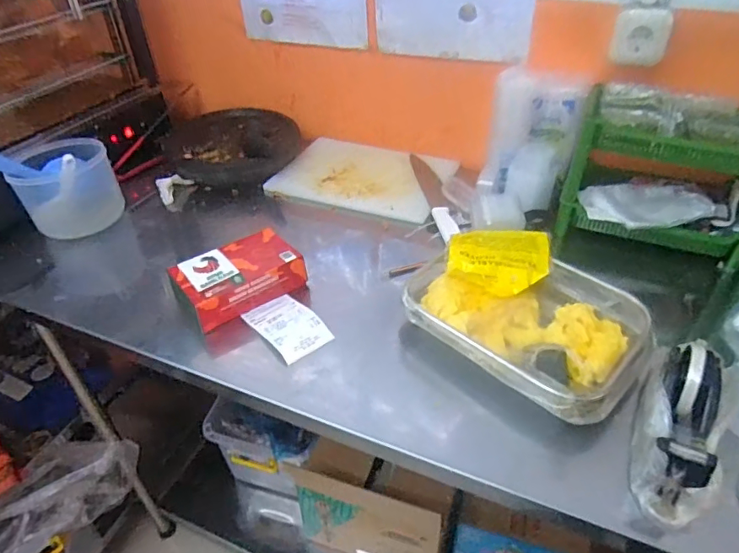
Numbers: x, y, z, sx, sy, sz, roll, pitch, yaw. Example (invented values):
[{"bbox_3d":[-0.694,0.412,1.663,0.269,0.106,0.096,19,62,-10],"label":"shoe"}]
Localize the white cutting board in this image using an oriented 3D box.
[{"bbox_3d":[-0.017,-0.214,1.085,0.354,0.017,0.258,15,43,19],"label":"white cutting board"}]

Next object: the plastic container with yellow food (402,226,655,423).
[{"bbox_3d":[0.216,0.046,0.694,0.231,0.072,0.311,-33,49,-32],"label":"plastic container with yellow food"}]

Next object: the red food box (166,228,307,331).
[{"bbox_3d":[-0.201,-0.001,0.786,0.180,0.054,0.120,-25,46,-26],"label":"red food box"}]

